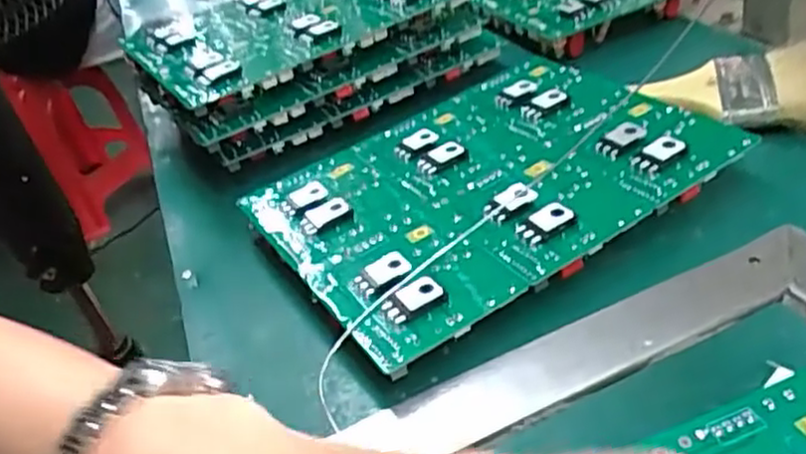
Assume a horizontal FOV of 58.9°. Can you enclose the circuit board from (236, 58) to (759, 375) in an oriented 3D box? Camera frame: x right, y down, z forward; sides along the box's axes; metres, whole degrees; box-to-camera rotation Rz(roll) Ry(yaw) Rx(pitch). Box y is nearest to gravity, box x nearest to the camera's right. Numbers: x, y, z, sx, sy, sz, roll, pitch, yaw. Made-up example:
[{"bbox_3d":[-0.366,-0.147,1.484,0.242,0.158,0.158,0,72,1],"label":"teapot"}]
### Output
[{"bbox_3d":[0.041,-0.030,0.369,0.212,0.014,0.163,-25,41,-22],"label":"circuit board"}]

